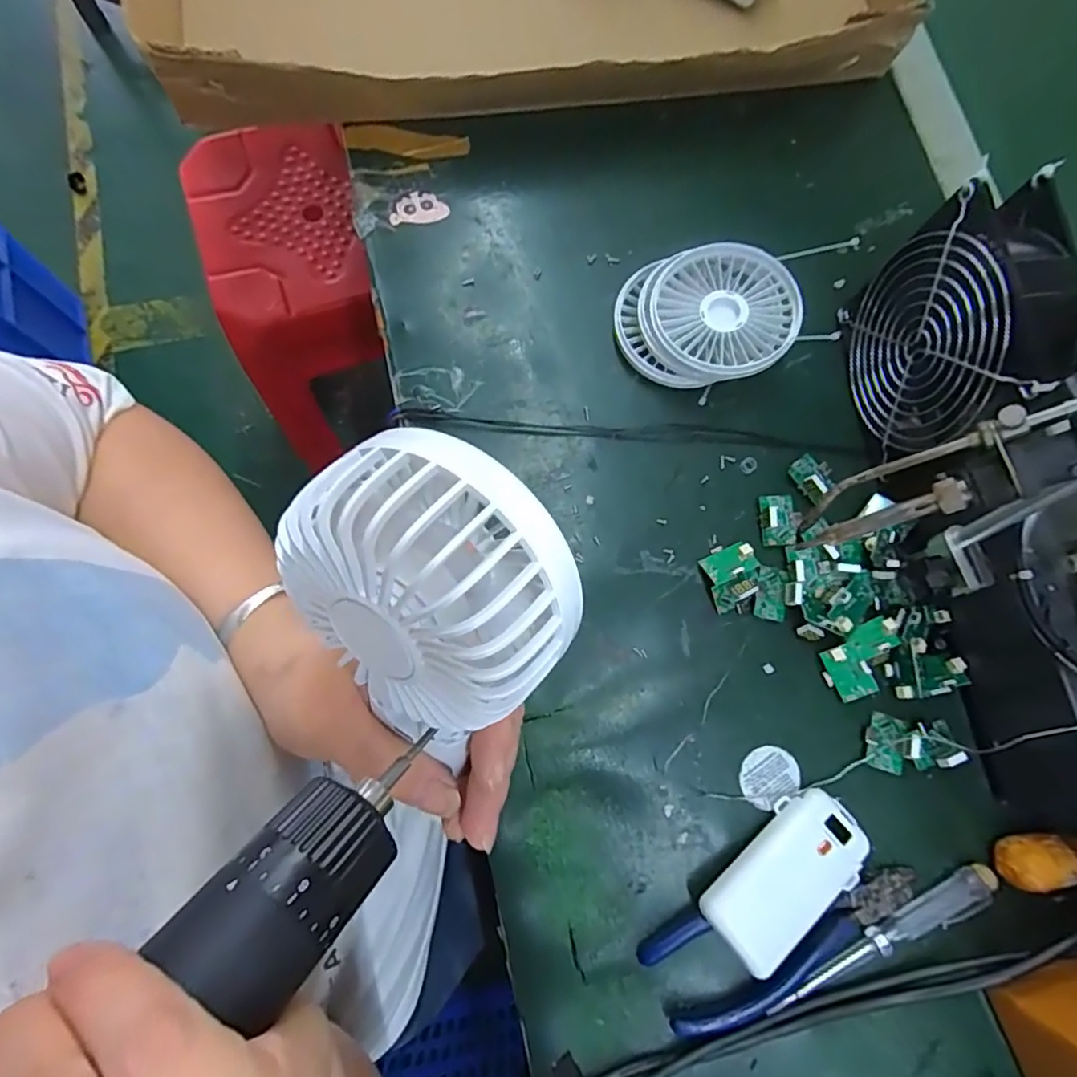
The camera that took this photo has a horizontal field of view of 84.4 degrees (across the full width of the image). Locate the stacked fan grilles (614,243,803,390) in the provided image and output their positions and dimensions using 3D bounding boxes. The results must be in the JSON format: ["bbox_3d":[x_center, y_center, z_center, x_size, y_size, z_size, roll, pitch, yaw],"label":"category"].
[{"bbox_3d":[0.106,-0.139,0.379,0.109,0.034,0.091,-4,78,-3],"label":"stacked fan grilles"}]

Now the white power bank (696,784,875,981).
[{"bbox_3d":[0.132,0.179,0.317,0.093,0.018,0.046,-41,82,-10],"label":"white power bank"}]

